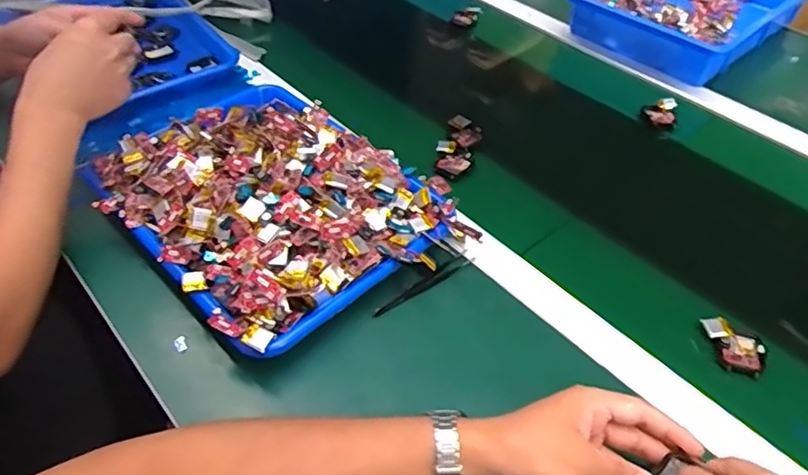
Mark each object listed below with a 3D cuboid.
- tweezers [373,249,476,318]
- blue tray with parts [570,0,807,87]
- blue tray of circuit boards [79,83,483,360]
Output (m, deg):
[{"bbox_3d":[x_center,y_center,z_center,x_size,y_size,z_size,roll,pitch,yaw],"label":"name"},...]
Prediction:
[{"bbox_3d":[0.022,0.045,0.571,0.118,0.012,0.014,-31,55,-28],"label":"tweezers"},{"bbox_3d":[0.458,-0.368,0.954,0.370,0.063,0.248,-30,54,-27],"label":"blue tray with parts"},{"bbox_3d":[-0.139,-0.057,0.601,0.340,0.067,0.259,36,55,28],"label":"blue tray of circuit boards"}]

